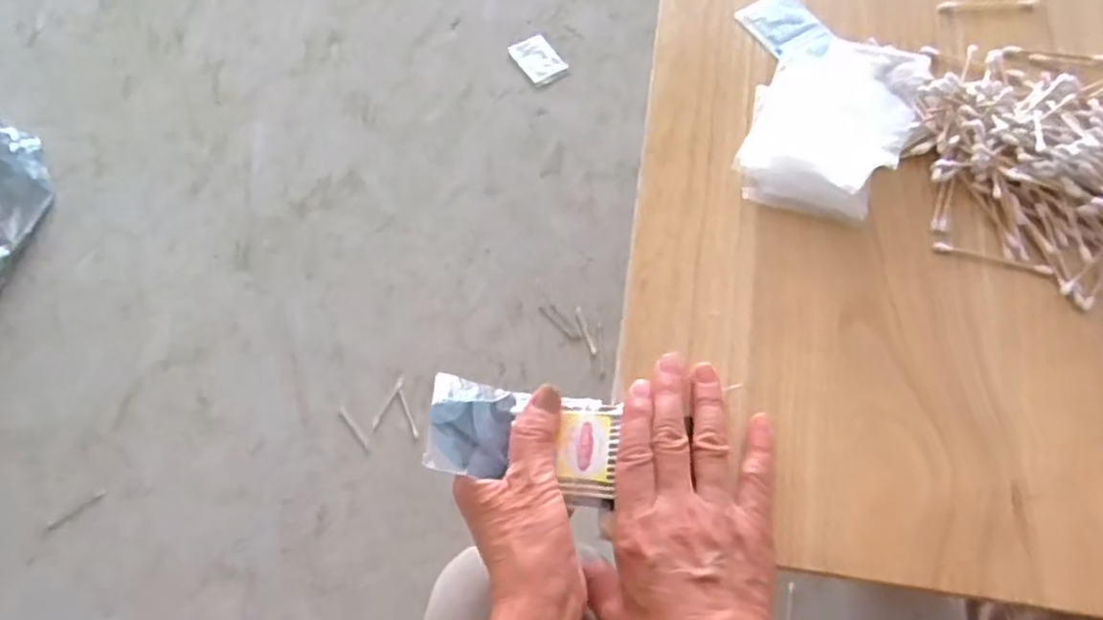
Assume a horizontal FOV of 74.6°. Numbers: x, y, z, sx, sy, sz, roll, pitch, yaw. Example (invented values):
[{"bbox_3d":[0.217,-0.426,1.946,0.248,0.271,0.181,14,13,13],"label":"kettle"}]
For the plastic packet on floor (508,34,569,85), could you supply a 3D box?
[{"bbox_3d":[-0.022,-0.426,1.227,0.068,0.008,0.101,-31,69,-12],"label":"plastic packet on floor"}]

